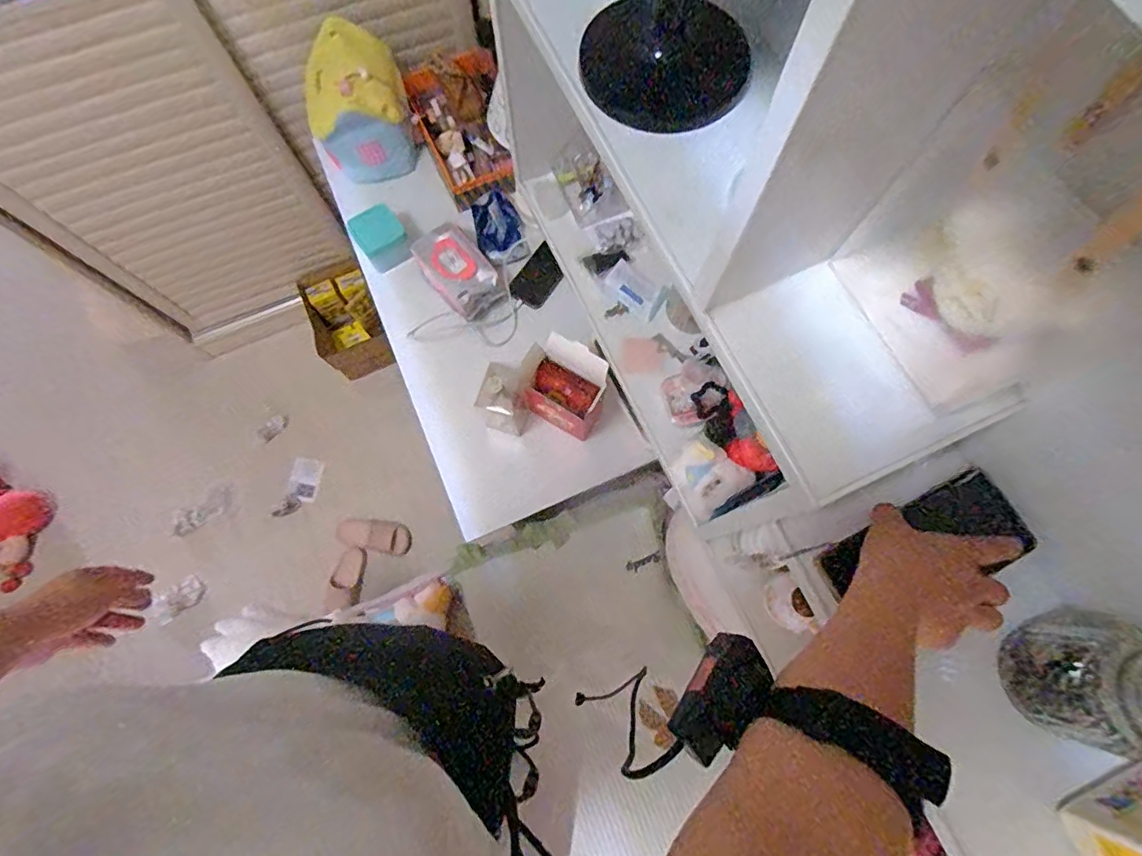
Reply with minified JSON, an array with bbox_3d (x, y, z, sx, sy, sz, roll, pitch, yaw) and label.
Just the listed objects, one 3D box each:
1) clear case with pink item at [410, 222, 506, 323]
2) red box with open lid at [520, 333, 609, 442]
[{"bbox_3d":[-0.240,-0.330,1.094,0.126,0.069,0.228,-38,77,-10],"label":"clear case with pink item"},{"bbox_3d":[-0.013,-0.069,0.956,0.153,0.192,0.112,26,76,7],"label":"red box with open lid"}]

